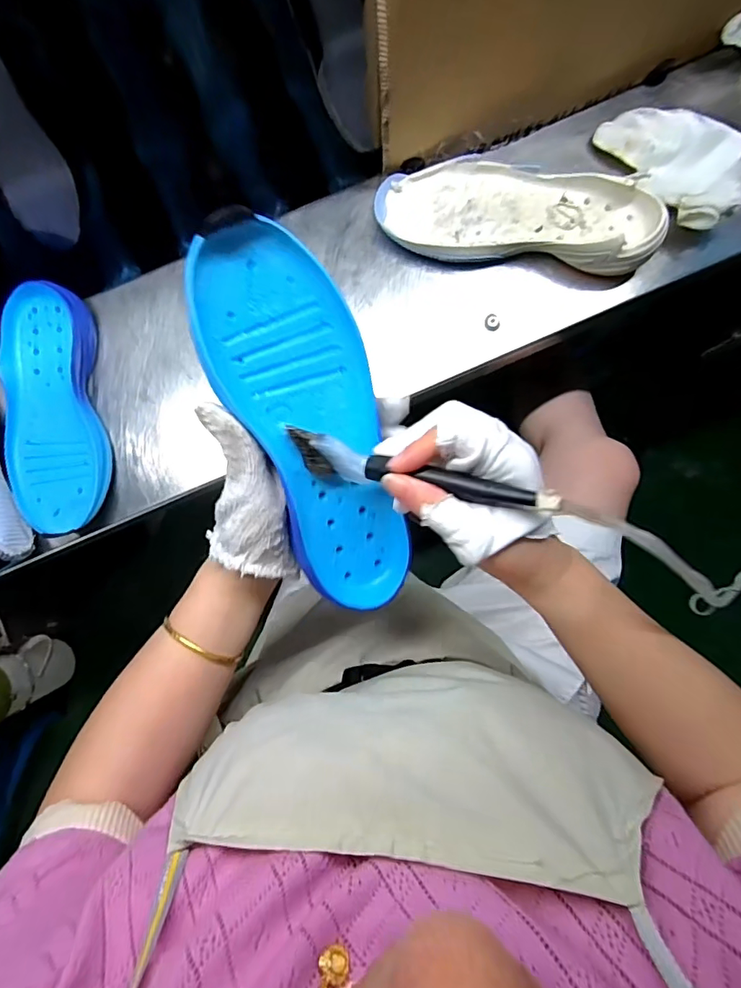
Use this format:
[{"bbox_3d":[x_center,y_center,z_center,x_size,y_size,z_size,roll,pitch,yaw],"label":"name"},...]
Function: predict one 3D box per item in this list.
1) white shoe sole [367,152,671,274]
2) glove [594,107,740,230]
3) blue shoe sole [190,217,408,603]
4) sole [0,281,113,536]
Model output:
[{"bbox_3d":[0.149,-0.291,0.520,0.284,0.051,0.105,6,84,-1],"label":"white shoe sole"},{"bbox_3d":[0.326,-0.354,0.518,0.110,0.049,0.155,-39,86,-5],"label":"glove"},{"bbox_3d":[-0.035,-0.039,0.319,0.090,0.031,0.238,-20,108,-3],"label":"blue shoe sole"},{"bbox_3d":[-0.322,-0.085,0.510,0.099,0.035,0.248,-6,84,-2],"label":"sole"}]

